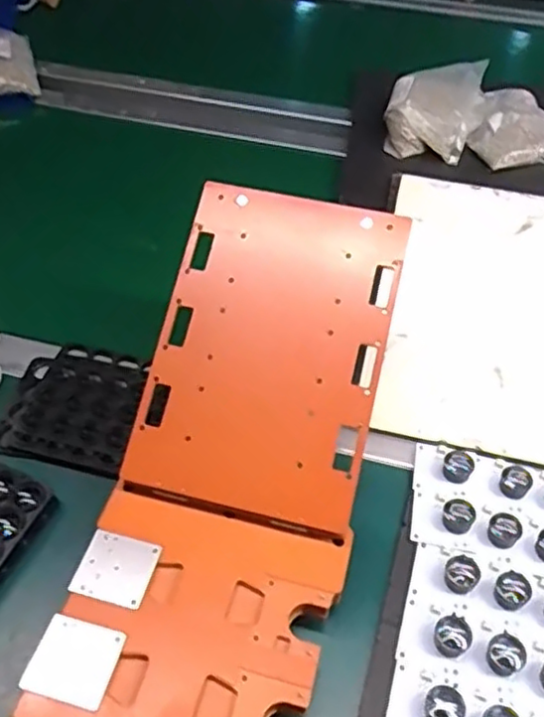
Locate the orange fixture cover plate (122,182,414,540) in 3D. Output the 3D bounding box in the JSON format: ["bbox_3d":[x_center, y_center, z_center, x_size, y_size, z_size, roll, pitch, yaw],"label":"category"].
[{"bbox_3d":[0.000,-0.006,0.480,0.155,0.007,0.232,13,77,7],"label":"orange fixture cover plate"}]

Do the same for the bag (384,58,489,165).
[{"bbox_3d":[0.210,-0.323,0.864,0.119,0.053,0.164,13,49,11],"label":"bag"}]

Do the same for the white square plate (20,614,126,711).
[{"bbox_3d":[-0.118,0.179,0.398,0.050,0.004,0.045,12,49,10],"label":"white square plate"}]

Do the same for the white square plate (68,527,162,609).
[{"bbox_3d":[-0.101,0.136,0.436,0.046,0.008,0.044,10,48,9],"label":"white square plate"}]

